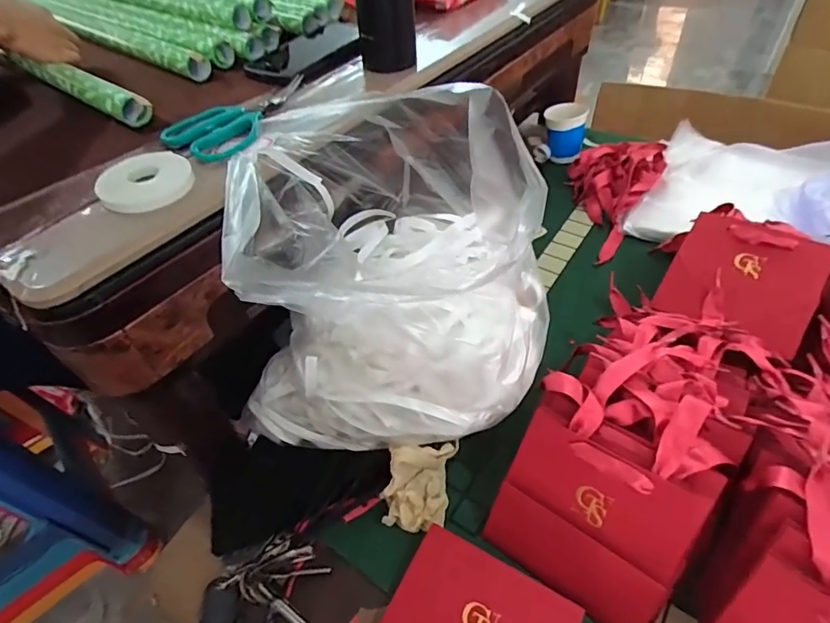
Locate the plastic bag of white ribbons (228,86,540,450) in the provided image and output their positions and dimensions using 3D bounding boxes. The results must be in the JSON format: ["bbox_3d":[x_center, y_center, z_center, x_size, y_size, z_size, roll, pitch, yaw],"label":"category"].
[{"bbox_3d":[-0.020,-0.034,0.454,0.263,0.233,0.242,6,48,11],"label":"plastic bag of white ribbons"}]

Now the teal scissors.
[{"bbox_3d":[-0.166,-0.193,0.483,0.076,0.020,0.152,29,56,28],"label":"teal scissors"}]

